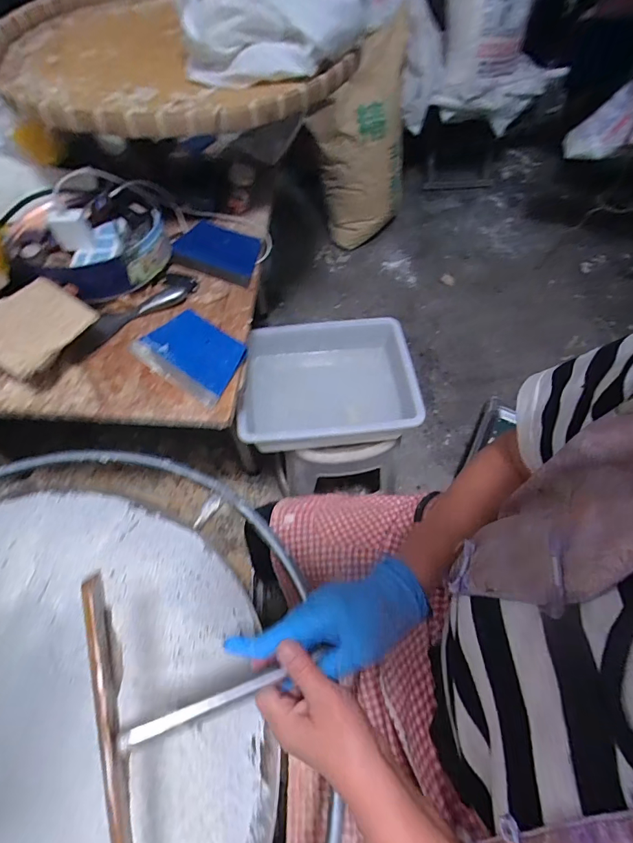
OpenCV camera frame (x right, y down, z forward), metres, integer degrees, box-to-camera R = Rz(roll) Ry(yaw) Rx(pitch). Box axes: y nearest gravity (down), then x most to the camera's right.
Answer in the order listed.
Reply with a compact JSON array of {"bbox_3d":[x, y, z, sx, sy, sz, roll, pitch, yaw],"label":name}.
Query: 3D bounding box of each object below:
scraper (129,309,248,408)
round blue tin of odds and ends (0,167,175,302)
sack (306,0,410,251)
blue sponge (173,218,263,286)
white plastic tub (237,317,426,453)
[{"bbox_3d":[-0.209,-0.117,0.680,0.181,0.023,0.119,33,65,17],"label":"scraper"},{"bbox_3d":[-0.415,-0.345,0.747,0.289,0.106,0.275,-21,62,-12],"label":"round blue tin of odds and ends"},{"bbox_3d":[0.155,-0.953,1.441,0.303,0.602,0.214,-30,65,-17],"label":"sack"},{"bbox_3d":[-0.195,-0.344,0.802,0.163,0.019,0.127,16,61,8],"label":"blue sponge"},{"bbox_3d":[0.017,-0.081,0.861,0.342,0.136,0.268,-5,60,-4],"label":"white plastic tub"}]

